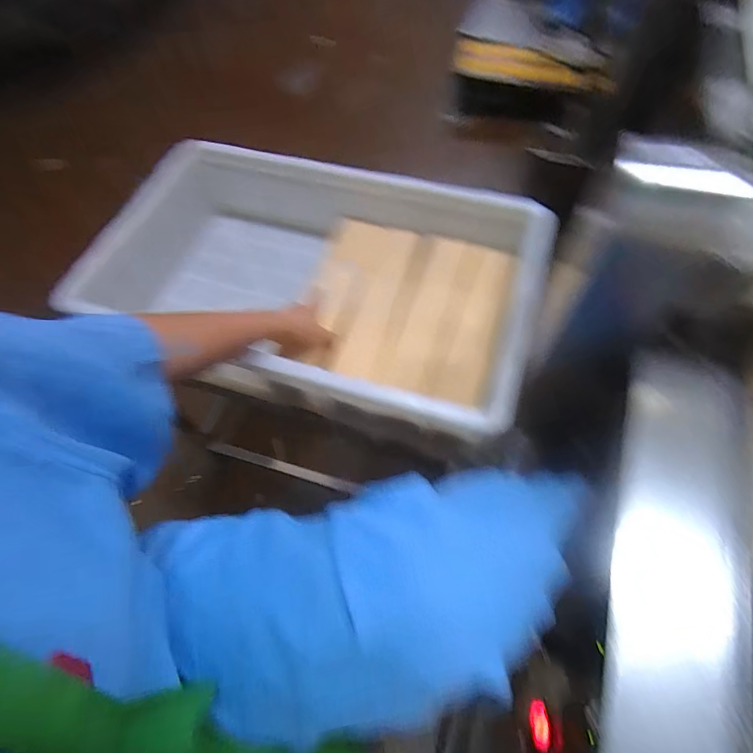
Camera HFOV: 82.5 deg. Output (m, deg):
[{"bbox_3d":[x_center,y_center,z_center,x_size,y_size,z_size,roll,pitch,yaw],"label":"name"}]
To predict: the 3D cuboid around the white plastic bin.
[{"bbox_3d":[-0.091,-0.145,0.706,0.648,0.153,0.392,14,63,10],"label":"white plastic bin"}]

